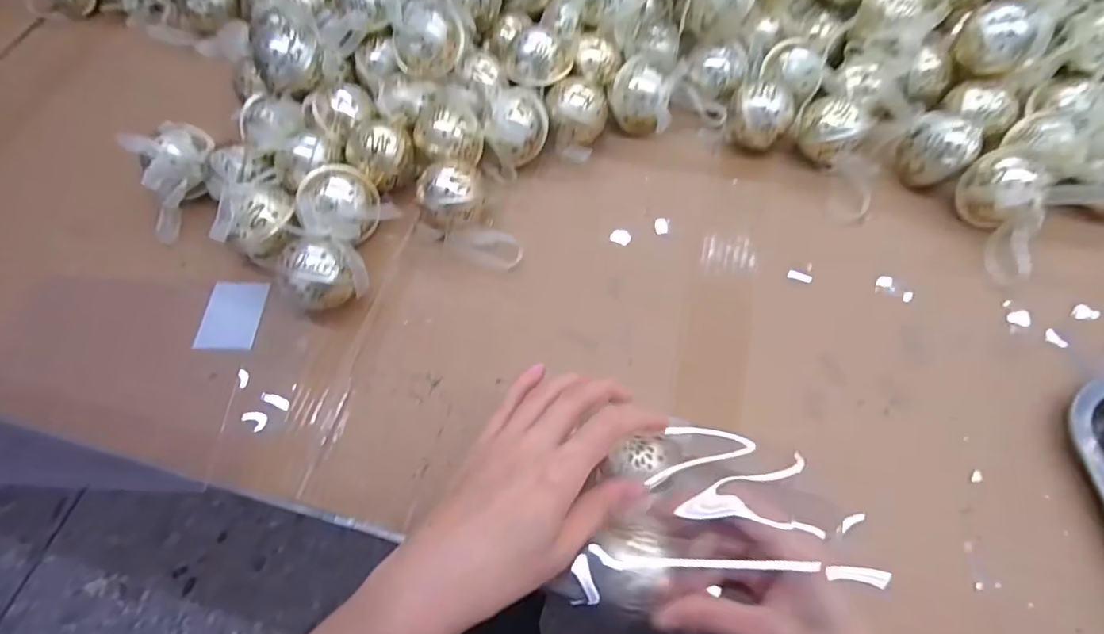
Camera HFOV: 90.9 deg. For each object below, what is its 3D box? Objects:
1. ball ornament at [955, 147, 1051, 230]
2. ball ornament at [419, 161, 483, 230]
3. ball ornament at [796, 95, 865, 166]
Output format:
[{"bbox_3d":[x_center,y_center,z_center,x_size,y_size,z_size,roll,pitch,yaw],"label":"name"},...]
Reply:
[{"bbox_3d":[0.340,-0.099,0.410,0.051,0.046,0.059,40,70,20],"label":"ball ornament"},{"bbox_3d":[-0.079,-0.092,0.424,0.050,0.043,0.045,-11,62,-4],"label":"ball ornament"},{"bbox_3d":[0.228,-0.155,0.442,0.046,0.042,0.044,30,67,16],"label":"ball ornament"}]

